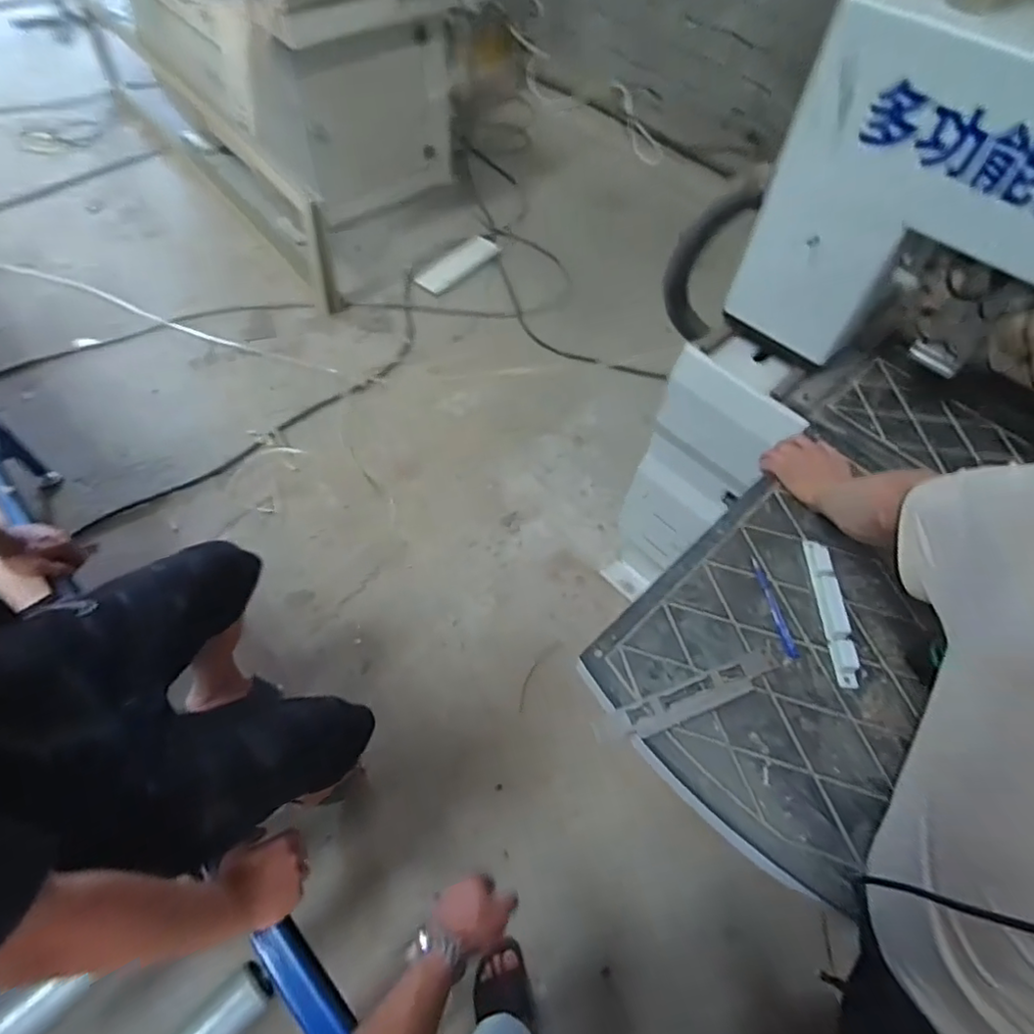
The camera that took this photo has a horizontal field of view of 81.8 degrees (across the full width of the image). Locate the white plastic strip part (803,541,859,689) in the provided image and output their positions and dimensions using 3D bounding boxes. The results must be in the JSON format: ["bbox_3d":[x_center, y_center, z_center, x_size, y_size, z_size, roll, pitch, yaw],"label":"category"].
[{"bbox_3d":[0.418,0.118,0.790,0.024,0.029,0.204,2,58,-1],"label":"white plastic strip part"}]

